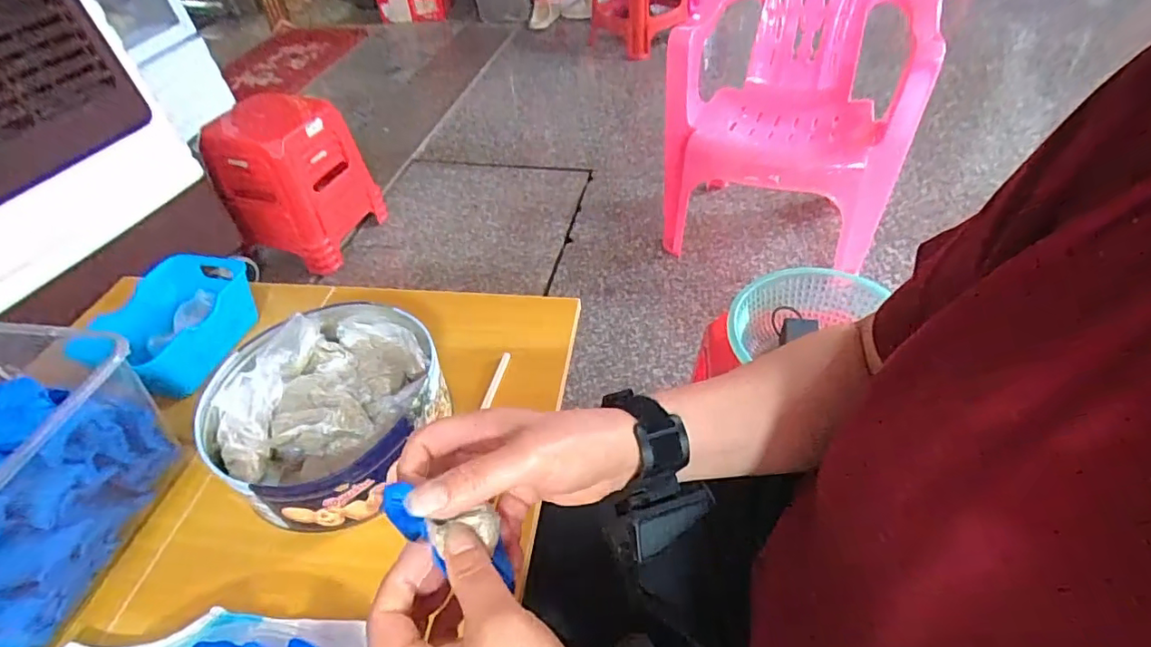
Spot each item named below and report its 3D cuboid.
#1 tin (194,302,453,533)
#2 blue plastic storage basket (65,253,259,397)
[{"bbox_3d":[-0.208,0.067,0.485,0.180,0.065,0.189,-3,45,3],"label":"tin"},{"bbox_3d":[-0.415,-0.003,0.582,0.123,0.060,0.153,10,47,15],"label":"blue plastic storage basket"}]

